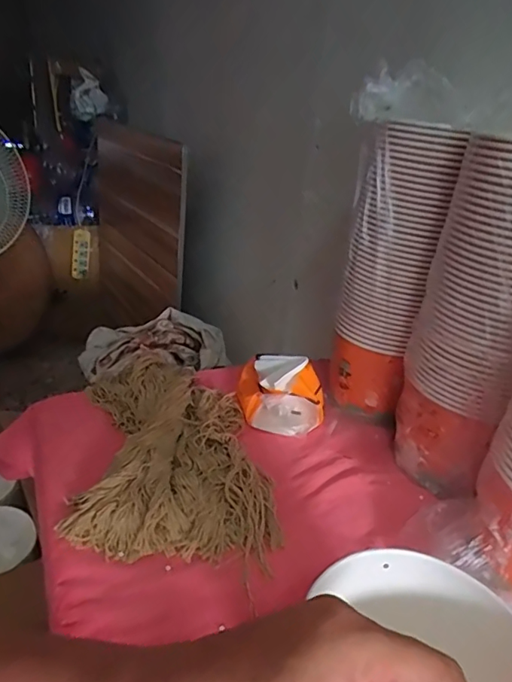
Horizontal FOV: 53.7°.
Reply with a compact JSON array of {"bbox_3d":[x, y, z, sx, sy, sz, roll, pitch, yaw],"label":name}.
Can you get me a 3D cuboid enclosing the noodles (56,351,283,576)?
[{"bbox_3d":[-0.108,0.123,0.659,0.223,0.056,0.346,1,27,-10],"label":"noodles"}]

